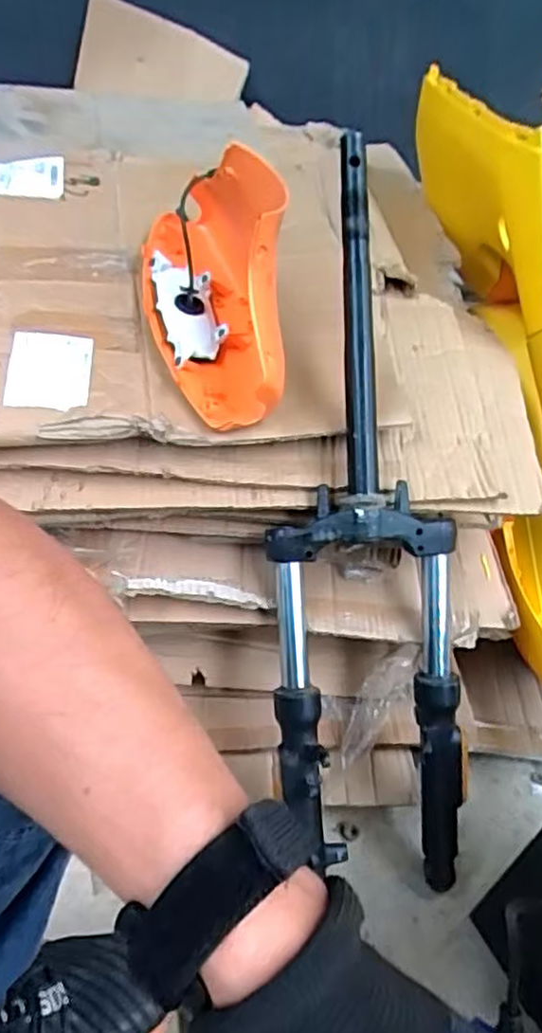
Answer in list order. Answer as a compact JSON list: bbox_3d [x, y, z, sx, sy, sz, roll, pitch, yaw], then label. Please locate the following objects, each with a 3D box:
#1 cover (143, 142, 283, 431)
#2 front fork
[{"bbox_3d":[-0.059,-0.237,0.642,0.119,0.166,0.289,-3,42,-12],"label":"cover"},{"bbox_3d":[0.077,0.015,0.634,0.171,0.673,0.078,-5,5,-13],"label":"front fork"}]

